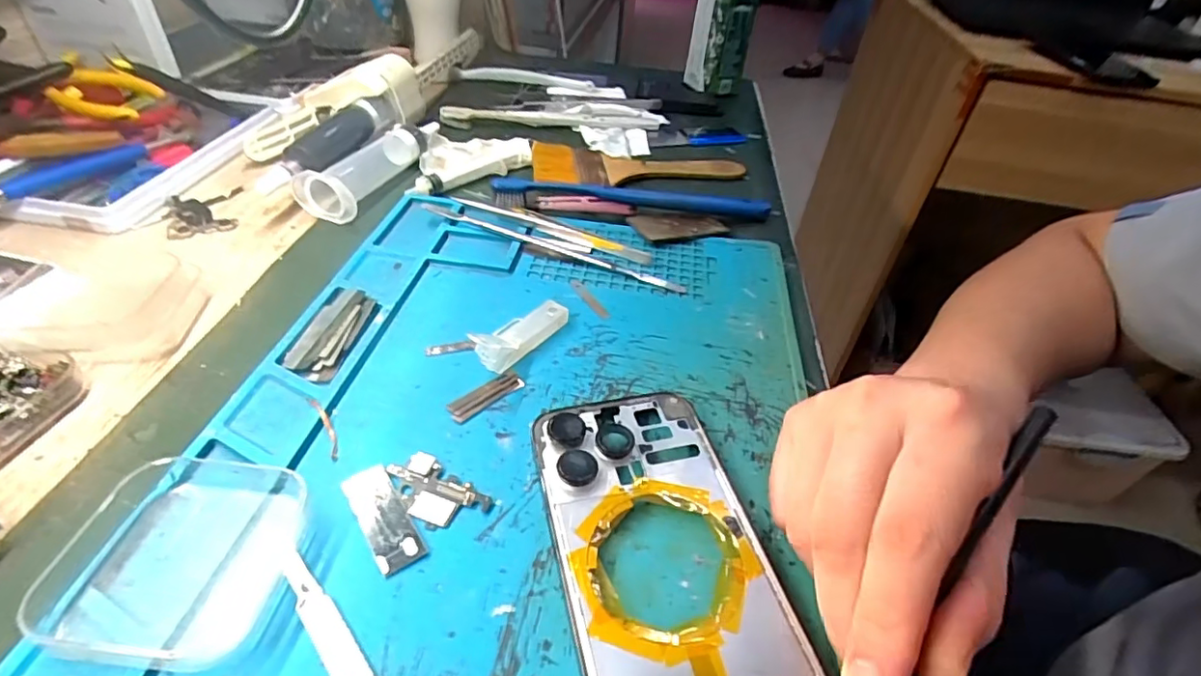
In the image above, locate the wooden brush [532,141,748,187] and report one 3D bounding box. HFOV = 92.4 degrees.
[{"bbox_3d":[0.030,-0.130,0.438,0.163,0.007,0.053,3,41,-4],"label":"wooden brush"}]

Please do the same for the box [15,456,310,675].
[{"bbox_3d":[-0.141,0.070,0.190,0.073,0.012,0.066,7,41,1],"label":"box"}]

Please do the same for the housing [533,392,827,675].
[{"bbox_3d":[0.022,0.075,0.198,0.069,0.005,0.144,-6,43,-13],"label":"housing"}]

